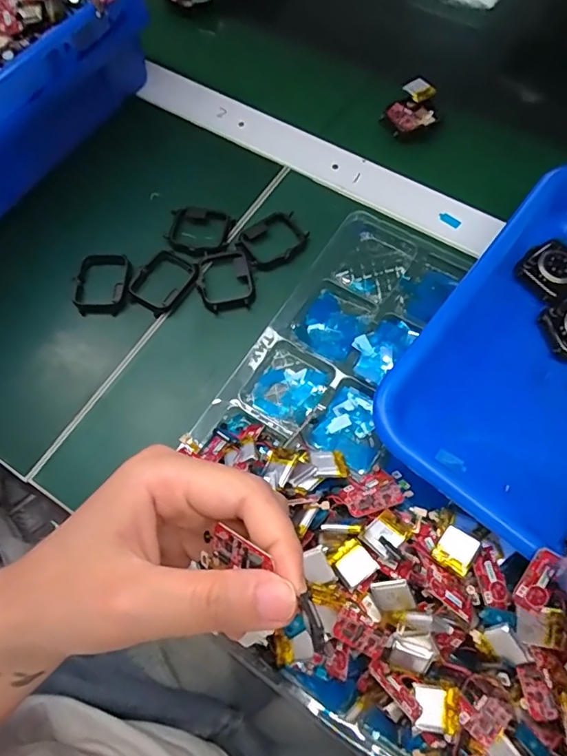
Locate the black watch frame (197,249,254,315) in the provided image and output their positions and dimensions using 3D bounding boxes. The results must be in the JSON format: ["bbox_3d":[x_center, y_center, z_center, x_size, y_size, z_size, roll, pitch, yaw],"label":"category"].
[{"bbox_3d":[-0.041,-0.069,0.347,0.038,0.007,0.046,-13,67,-4],"label":"black watch frame"}]

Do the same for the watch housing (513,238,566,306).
[{"bbox_3d":[0.172,-0.069,0.315,0.043,0.010,0.037,-38,71,-14],"label":"watch housing"}]

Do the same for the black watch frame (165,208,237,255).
[{"bbox_3d":[-0.062,-0.107,0.363,0.046,0.008,0.038,11,67,6],"label":"black watch frame"}]

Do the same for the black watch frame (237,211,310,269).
[{"bbox_3d":[-0.008,-0.100,0.358,0.048,0.004,0.038,-31,70,-12],"label":"black watch frame"}]

